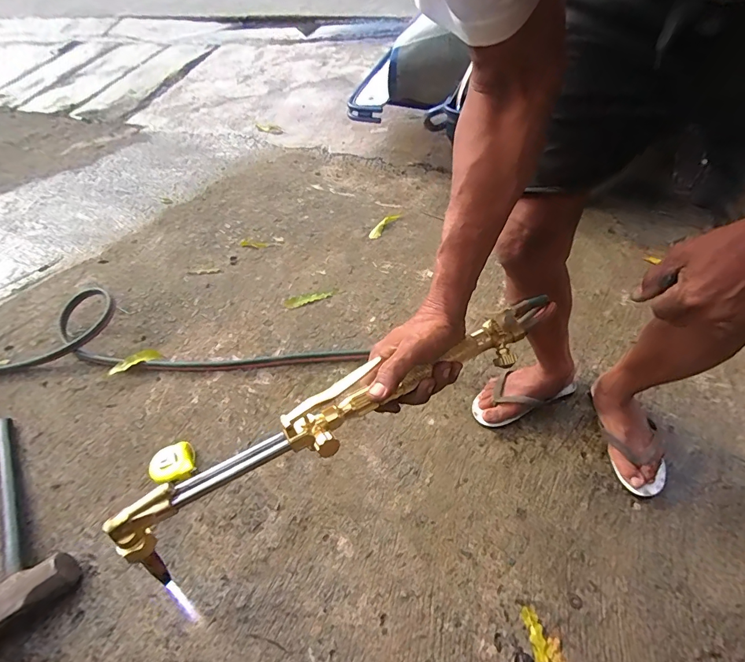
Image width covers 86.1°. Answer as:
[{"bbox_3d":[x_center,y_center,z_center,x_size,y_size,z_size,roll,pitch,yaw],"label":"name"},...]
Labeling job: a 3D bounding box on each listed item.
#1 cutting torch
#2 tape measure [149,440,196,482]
[{"bbox_3d":[0.007,0.075,0.410,0.500,0.084,0.049,-25,50,-19],"label":"cutting torch"},{"bbox_3d":[-0.391,0.261,0.780,0.080,0.040,0.082,-20,48,-16],"label":"tape measure"}]

